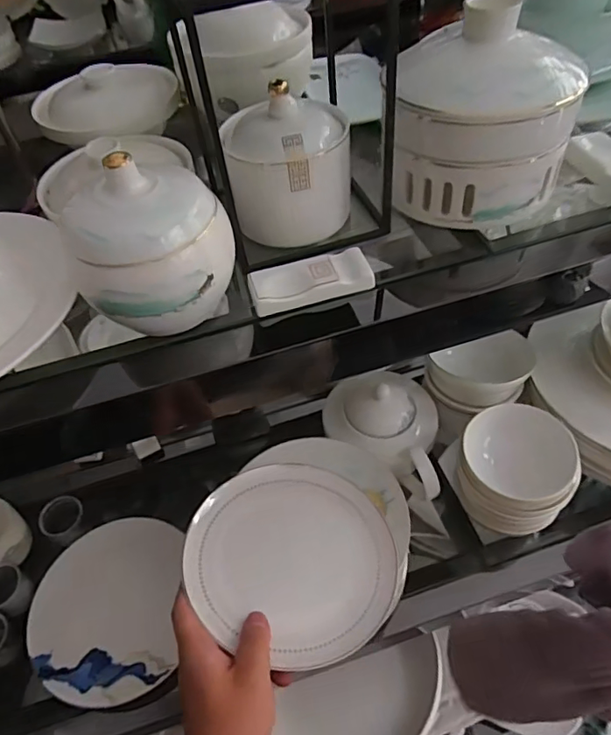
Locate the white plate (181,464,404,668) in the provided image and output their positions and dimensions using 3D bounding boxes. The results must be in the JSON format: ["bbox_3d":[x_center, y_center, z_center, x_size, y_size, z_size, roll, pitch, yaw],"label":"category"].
[{"bbox_3d":[-0.012,0.167,0.479,0.176,0.035,0.176,-3,50,4],"label":"white plate"}]

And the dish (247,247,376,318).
[{"bbox_3d":[0.004,-0.061,0.373,0.084,0.011,0.041,-14,50,-6],"label":"dish"}]

